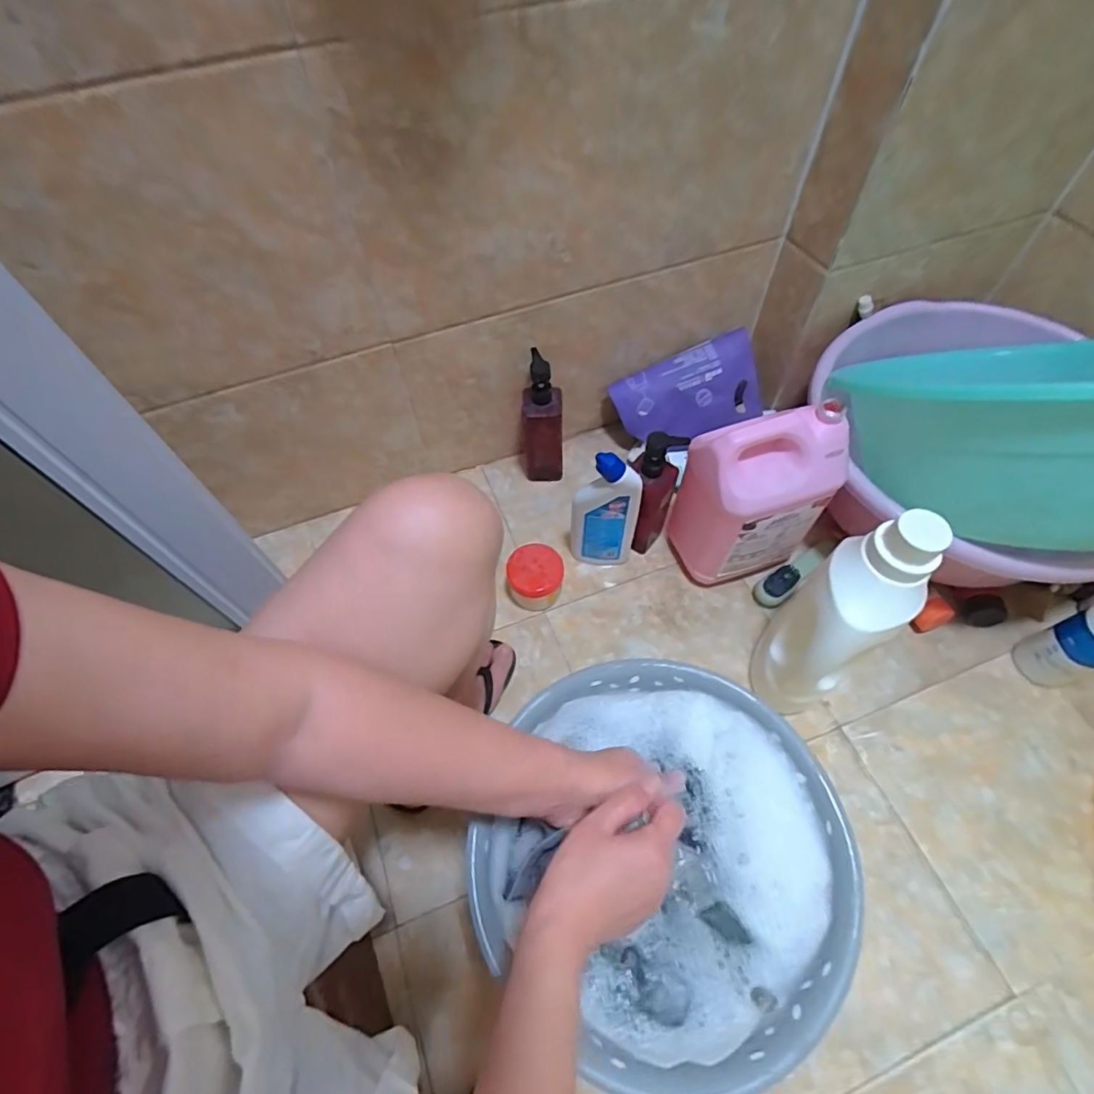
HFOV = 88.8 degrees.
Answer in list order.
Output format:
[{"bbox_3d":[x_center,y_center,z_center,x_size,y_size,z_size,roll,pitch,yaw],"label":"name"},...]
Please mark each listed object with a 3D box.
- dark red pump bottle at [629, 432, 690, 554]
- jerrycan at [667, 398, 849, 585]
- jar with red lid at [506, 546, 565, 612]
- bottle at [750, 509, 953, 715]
[{"bbox_3d":[0.131,-0.068,0.694,0.061,0.191,0.049,-24,61,-12],"label":"dark red pump bottle"},{"bbox_3d":[0.239,-0.055,0.660,0.160,0.214,0.102,-12,60,-5],"label":"jerrycan"},{"bbox_3d":[-0.014,0.038,0.714,0.069,0.062,0.063,5,60,5],"label":"jar with red lid"},{"bbox_3d":[0.292,0.085,0.575,0.095,0.275,0.117,33,66,19],"label":"bottle"}]

